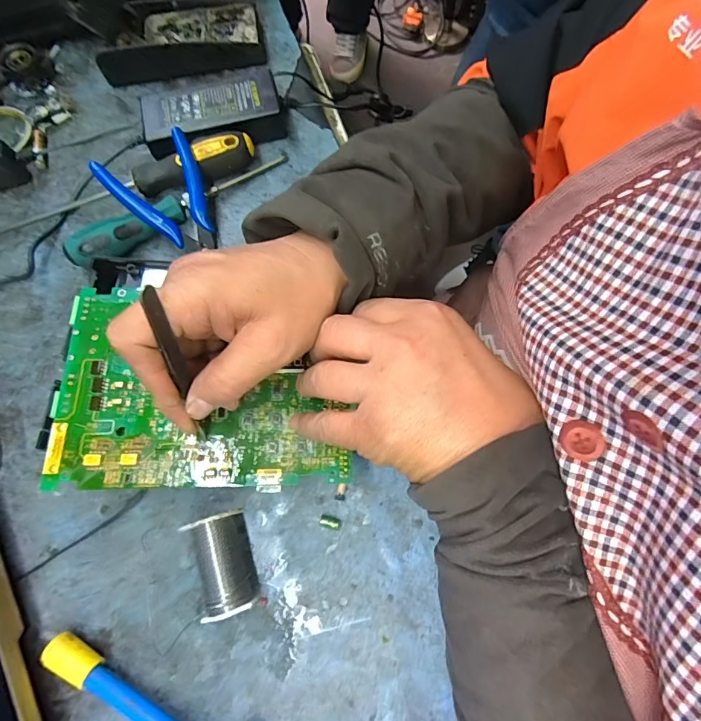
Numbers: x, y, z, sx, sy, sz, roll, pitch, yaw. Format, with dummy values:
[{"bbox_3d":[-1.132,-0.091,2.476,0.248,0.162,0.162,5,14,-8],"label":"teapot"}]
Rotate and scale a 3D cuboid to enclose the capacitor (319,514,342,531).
[{"bbox_3d":[-0.014,0.115,0.317,0.016,0.007,0.008,16,73,7],"label":"capacitor"}]

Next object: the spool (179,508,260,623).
[{"bbox_3d":[-0.084,0.135,0.295,0.035,0.041,0.061,-15,72,-3],"label":"spool"}]

